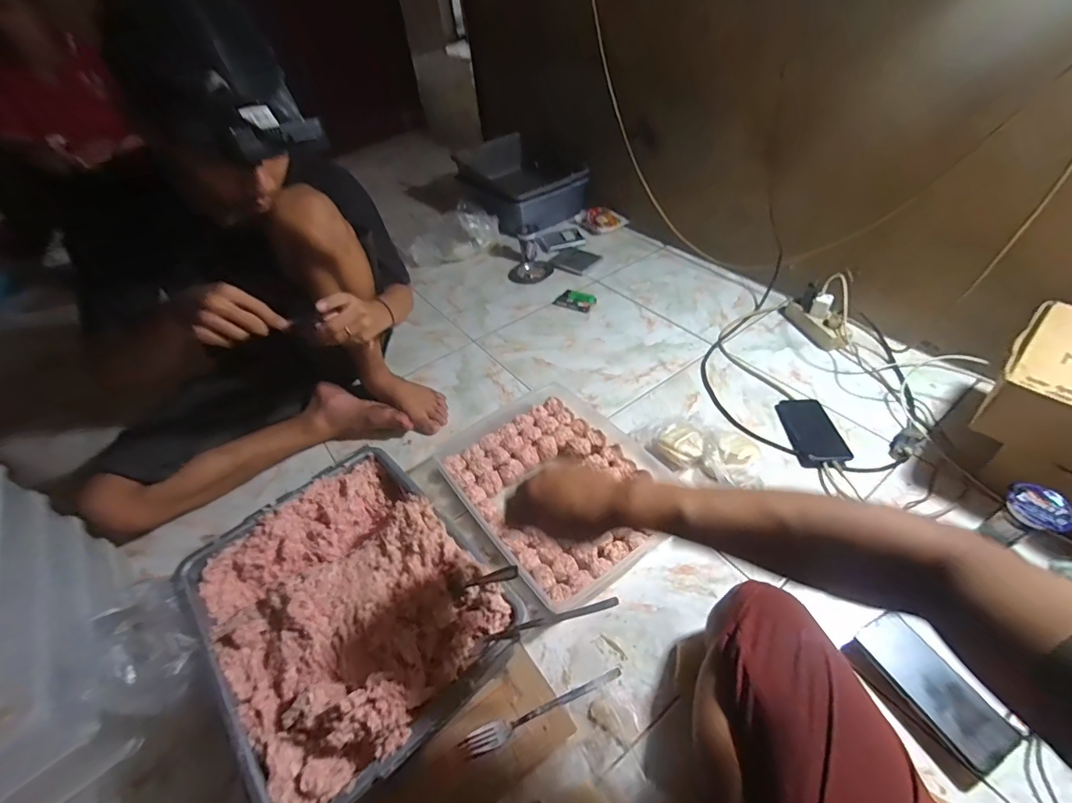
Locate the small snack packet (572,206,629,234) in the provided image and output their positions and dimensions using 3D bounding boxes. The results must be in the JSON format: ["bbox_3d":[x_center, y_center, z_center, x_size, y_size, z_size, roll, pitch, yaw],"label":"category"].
[{"bbox_3d":[0.205,-0.580,1.487,0.092,0.038,0.157,-33,51,-25],"label":"small snack packet"}]

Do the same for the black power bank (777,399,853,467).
[{"bbox_3d":[0.493,0.052,0.830,0.086,0.019,0.147,-2,45,3],"label":"black power bank"}]

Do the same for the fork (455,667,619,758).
[{"bbox_3d":[0.012,0.376,0.562,0.201,0.020,0.027,-17,46,-11],"label":"fork"}]

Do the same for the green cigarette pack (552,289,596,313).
[{"bbox_3d":[0.099,-0.257,1.181,0.095,0.017,0.064,20,50,23],"label":"green cigarette pack"}]

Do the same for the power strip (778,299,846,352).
[{"bbox_3d":[0.605,-0.171,1.034,0.032,0.042,0.185,-14,46,-8],"label":"power strip"}]

